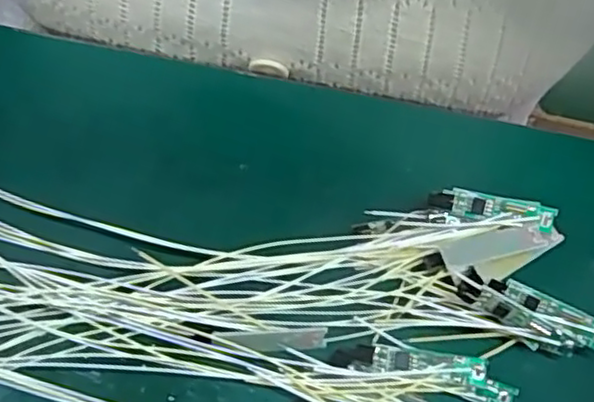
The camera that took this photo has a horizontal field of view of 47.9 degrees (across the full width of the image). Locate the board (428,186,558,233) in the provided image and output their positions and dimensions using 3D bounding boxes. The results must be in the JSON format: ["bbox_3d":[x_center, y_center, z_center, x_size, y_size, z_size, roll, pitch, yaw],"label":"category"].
[{"bbox_3d":[0.060,0.002,0.205,0.037,0.006,0.008,13,58,3],"label":"board"}]

